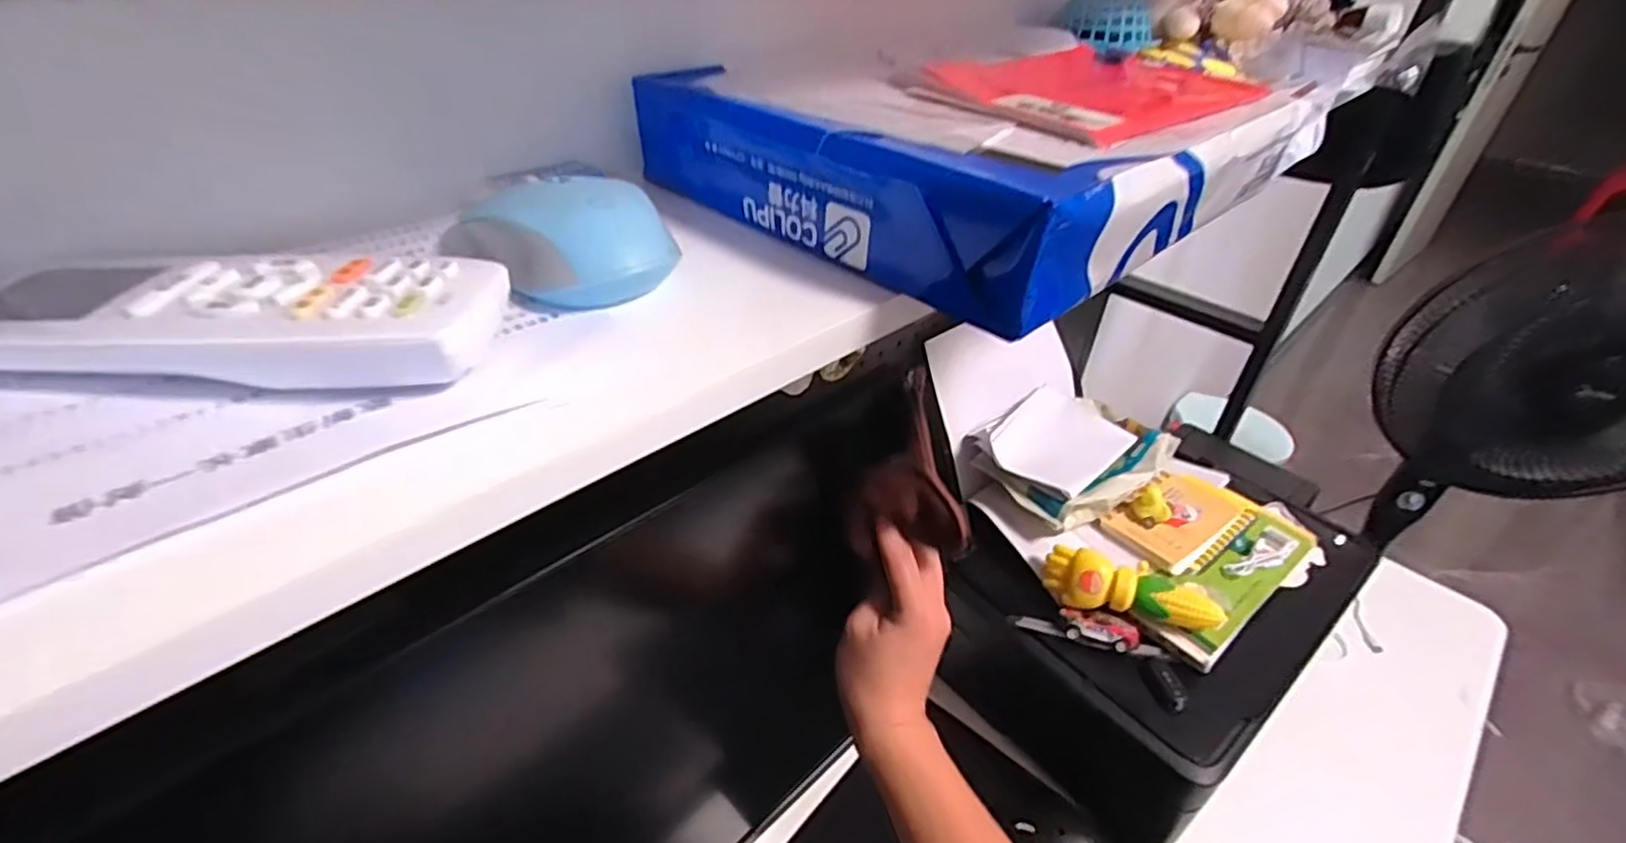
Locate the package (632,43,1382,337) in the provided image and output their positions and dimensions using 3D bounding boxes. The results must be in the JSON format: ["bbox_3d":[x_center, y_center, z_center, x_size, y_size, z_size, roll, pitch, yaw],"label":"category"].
[{"bbox_3d":[0.107,-0.154,0.372,0.215,0.048,0.330,33,46,33],"label":"package"}]

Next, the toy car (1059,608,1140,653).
[{"bbox_3d":[0.238,0.171,0.594,0.059,0.018,0.025,17,39,18],"label":"toy car"}]

